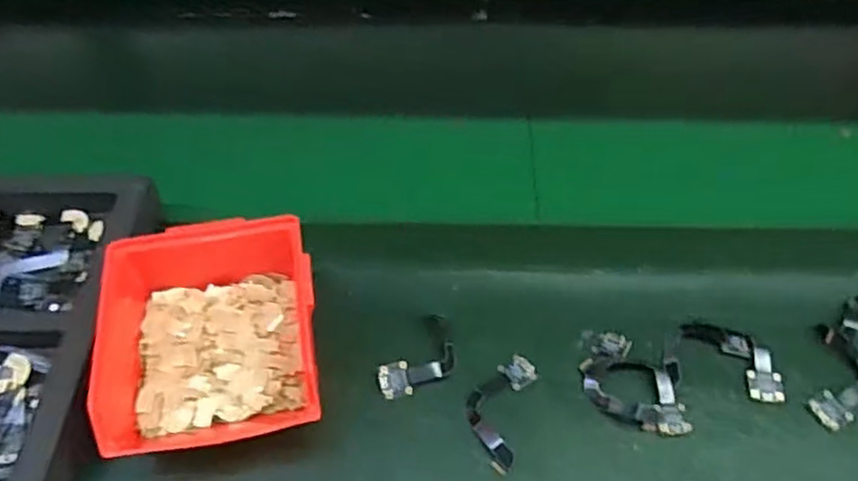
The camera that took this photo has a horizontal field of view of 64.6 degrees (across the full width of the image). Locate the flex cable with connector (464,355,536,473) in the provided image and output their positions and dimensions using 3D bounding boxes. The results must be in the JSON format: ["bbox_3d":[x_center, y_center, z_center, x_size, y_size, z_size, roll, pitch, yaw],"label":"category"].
[{"bbox_3d":[0.043,0.102,0.423,0.035,0.004,0.078,15,51,13],"label":"flex cable with connector"}]

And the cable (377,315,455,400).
[{"bbox_3d":[-0.003,0.078,0.442,0.035,0.006,0.068,30,56,24],"label":"cable"}]

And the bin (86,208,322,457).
[{"bbox_3d":[-0.131,0.056,0.421,0.124,0.063,0.139,-10,49,-8],"label":"bin"}]

